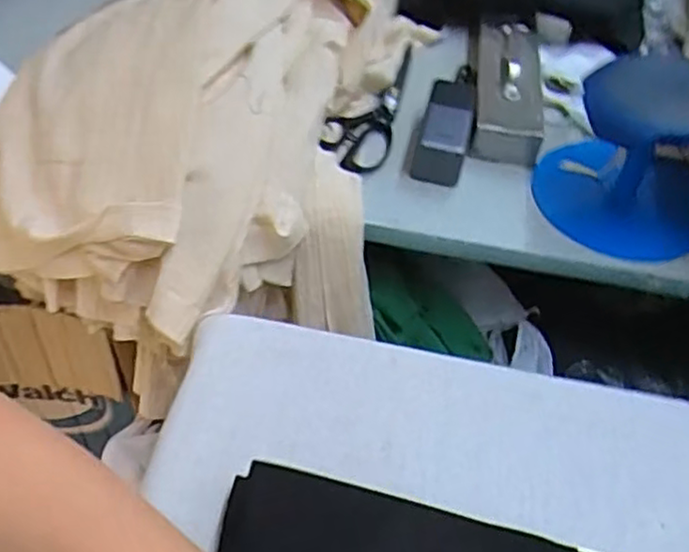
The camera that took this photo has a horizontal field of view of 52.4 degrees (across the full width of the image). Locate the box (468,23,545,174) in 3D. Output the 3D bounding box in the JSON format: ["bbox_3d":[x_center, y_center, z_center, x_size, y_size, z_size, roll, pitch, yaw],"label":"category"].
[{"bbox_3d":[0.199,-0.240,0.847,0.078,0.053,0.247,9,50,4],"label":"box"}]

